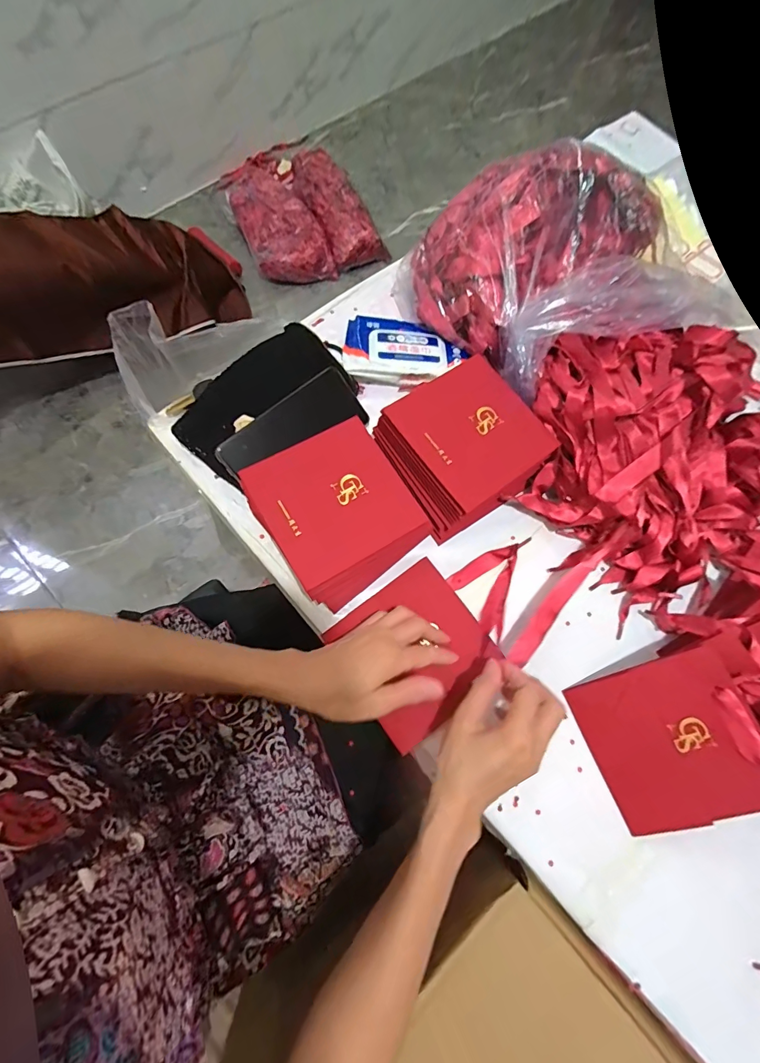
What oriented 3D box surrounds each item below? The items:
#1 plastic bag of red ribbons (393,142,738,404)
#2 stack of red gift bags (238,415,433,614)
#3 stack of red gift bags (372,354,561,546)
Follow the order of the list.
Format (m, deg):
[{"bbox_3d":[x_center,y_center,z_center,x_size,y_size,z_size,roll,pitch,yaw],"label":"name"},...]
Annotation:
[{"bbox_3d":[0.209,-0.310,0.491,0.299,0.121,0.255,-27,75,-10],"label":"plastic bag of red ribbons"},{"bbox_3d":[-0.045,-0.021,0.441,0.143,0.064,0.153,-35,76,-12],"label":"stack of red gift bags"},{"bbox_3d":[0.088,-0.092,0.466,0.156,0.075,0.142,-36,76,-12],"label":"stack of red gift bags"}]

